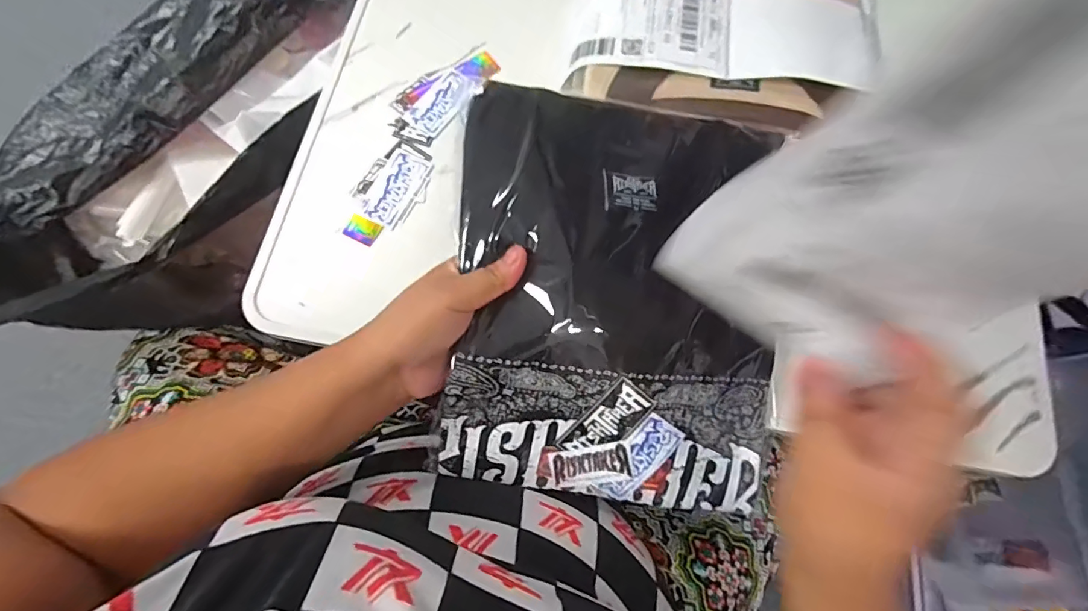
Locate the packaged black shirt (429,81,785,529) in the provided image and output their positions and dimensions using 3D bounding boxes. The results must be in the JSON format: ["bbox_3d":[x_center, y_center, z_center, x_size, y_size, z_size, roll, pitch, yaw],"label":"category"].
[{"bbox_3d":[0.051,-0.001,0.310,0.213,0.041,0.259,7,88,-13],"label":"packaged black shirt"}]

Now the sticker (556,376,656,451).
[{"bbox_3d":[0.041,0.076,0.302,0.032,0.004,0.060,40,100,-12],"label":"sticker"}]

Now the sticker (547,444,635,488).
[{"bbox_3d":[0.031,0.106,0.311,0.055,0.004,0.029,-8,113,3],"label":"sticker"}]

